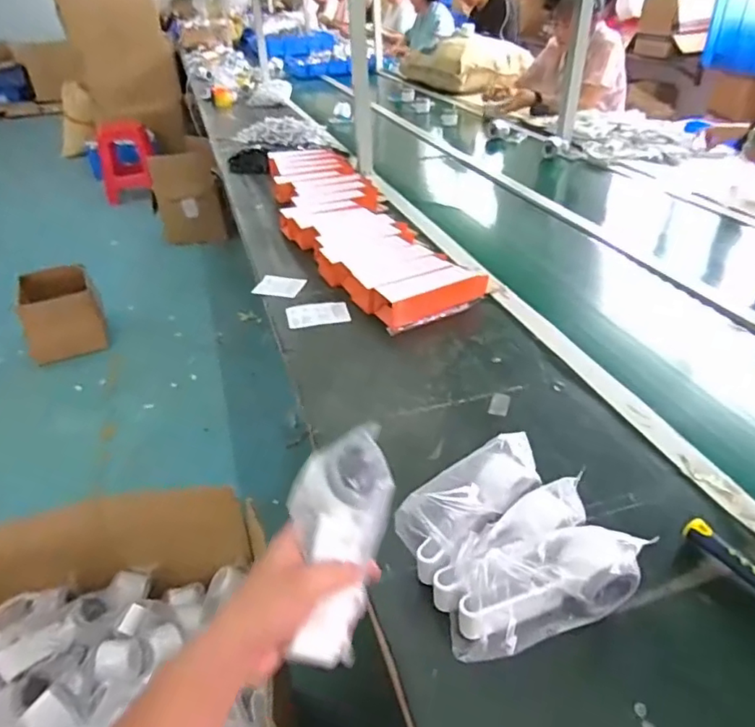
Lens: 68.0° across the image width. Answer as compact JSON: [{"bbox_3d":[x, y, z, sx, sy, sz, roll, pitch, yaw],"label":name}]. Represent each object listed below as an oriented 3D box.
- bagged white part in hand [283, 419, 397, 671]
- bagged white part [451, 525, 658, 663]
[{"bbox_3d":[-0.035,0.139,0.449,0.081,0.035,0.179,3,65,9],"label":"bagged white part in hand"},{"bbox_3d":[0.157,0.206,0.517,0.188,0.073,0.060,-12,36,-13],"label":"bagged white part"}]

